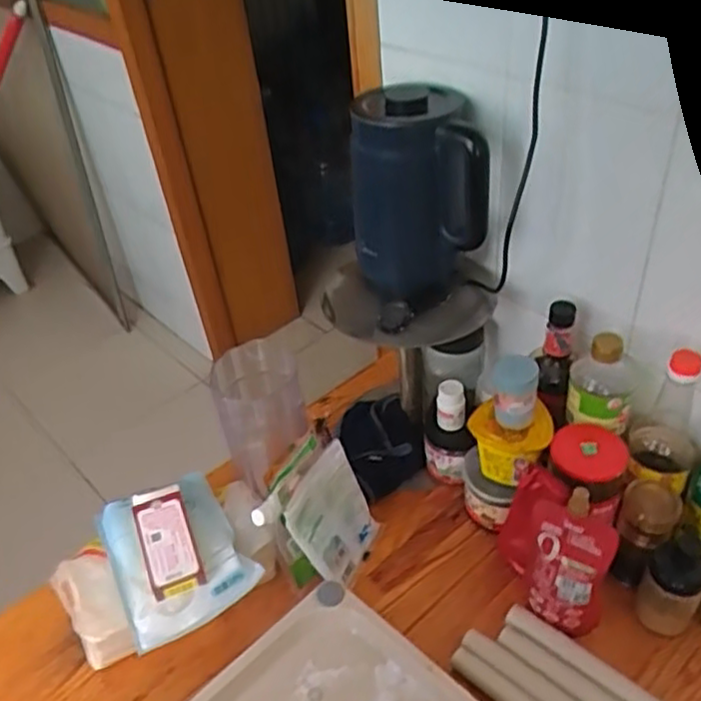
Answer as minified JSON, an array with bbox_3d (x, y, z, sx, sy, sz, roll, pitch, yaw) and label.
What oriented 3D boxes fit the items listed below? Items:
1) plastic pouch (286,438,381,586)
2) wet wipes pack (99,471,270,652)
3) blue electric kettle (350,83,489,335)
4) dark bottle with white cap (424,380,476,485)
[{"bbox_3d":[-0.018,0.206,0.879,0.015,0.152,0.124,-2,33,36],"label":"plastic pouch"},{"bbox_3d":[-0.207,0.233,0.828,0.148,0.045,0.190,-26,44,-20],"label":"wet wipes pack"},{"bbox_3d":[0.082,-0.170,0.841,0.136,0.235,0.126,-14,41,-7],"label":"blue electric kettle"},{"bbox_3d":[0.132,0.117,0.964,0.064,0.147,0.079,-2,41,6],"label":"dark bottle with white cap"}]

